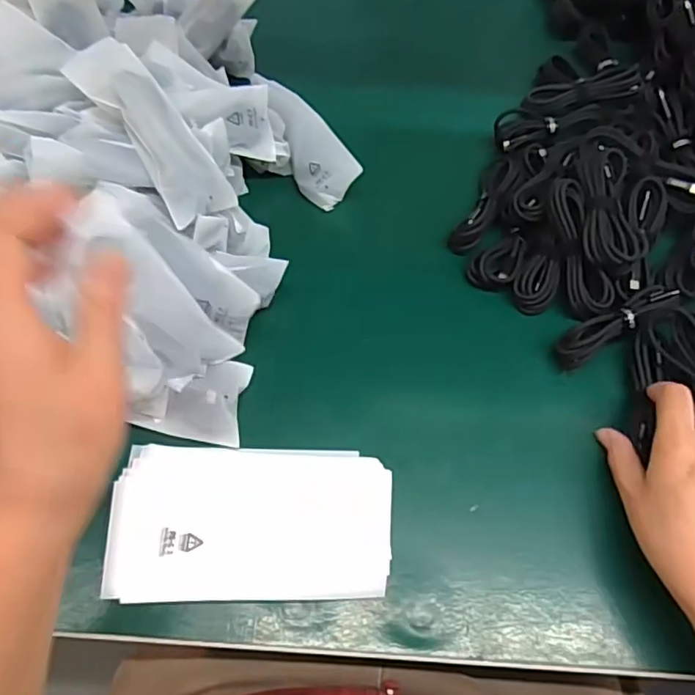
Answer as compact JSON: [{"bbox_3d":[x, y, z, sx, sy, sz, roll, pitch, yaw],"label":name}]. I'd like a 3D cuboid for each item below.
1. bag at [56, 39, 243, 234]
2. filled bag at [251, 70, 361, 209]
[{"bbox_3d":[-0.147,-0.163,0.427,0.055,0.030,0.149,-35,90,-18],"label":"bag"},{"bbox_3d":[-0.041,-0.192,0.505,0.049,0.031,0.141,-28,82,-16],"label":"filled bag"}]

